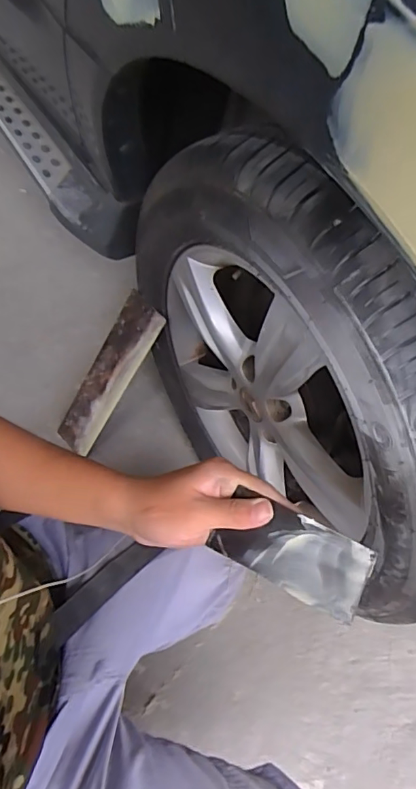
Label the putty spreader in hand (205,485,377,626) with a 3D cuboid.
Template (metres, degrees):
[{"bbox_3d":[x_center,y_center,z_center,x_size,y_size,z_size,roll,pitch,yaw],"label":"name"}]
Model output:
[{"bbox_3d":[0.059,0.118,0.378,0.118,0.073,0.004,23,30,24],"label":"putty spreader in hand"}]

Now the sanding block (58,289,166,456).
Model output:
[{"bbox_3d":[-0.186,-0.028,0.934,0.083,0.345,0.030,47,29,22],"label":"sanding block"}]

